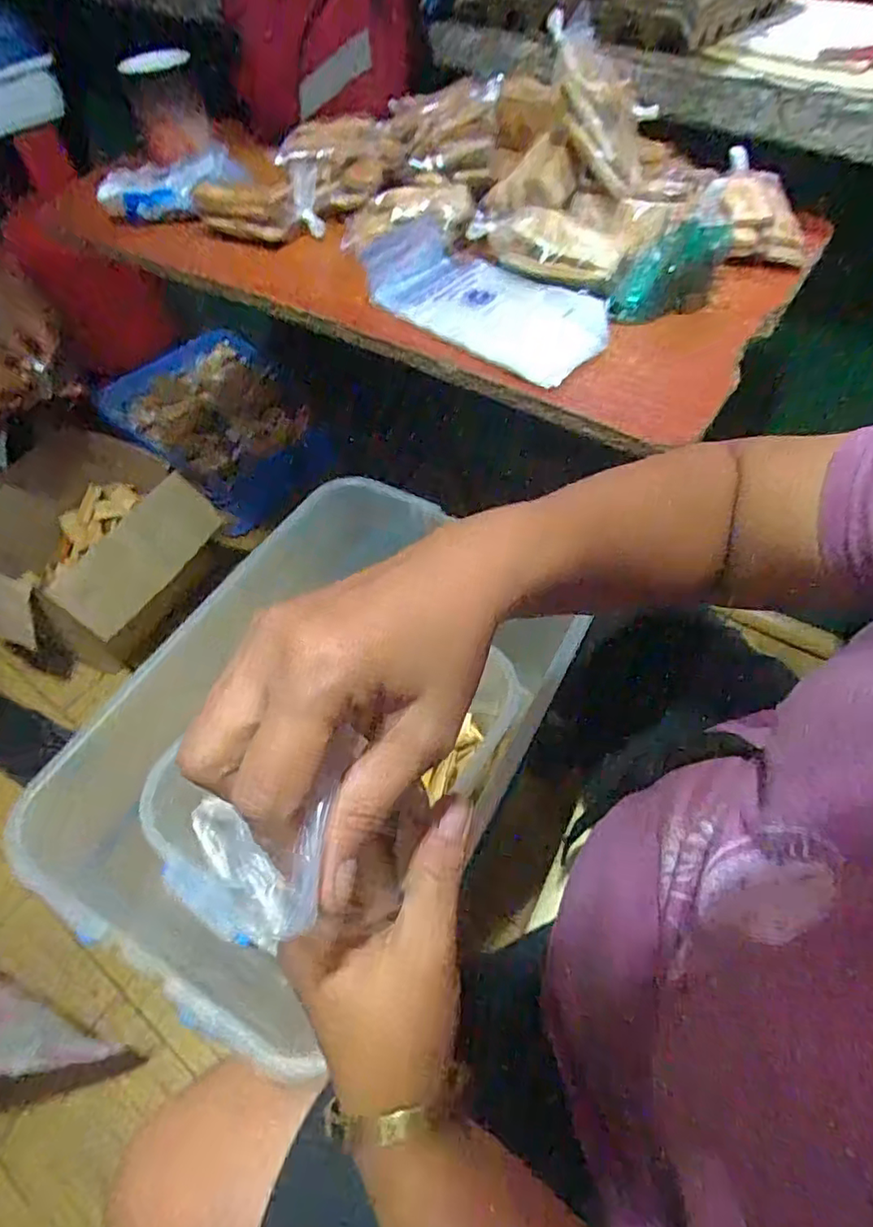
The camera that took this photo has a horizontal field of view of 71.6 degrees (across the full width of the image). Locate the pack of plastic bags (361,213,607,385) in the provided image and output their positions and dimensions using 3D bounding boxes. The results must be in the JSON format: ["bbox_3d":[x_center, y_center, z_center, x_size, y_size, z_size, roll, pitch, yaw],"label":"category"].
[{"bbox_3d":[0.034,-0.273,0.522,0.241,0.033,0.101,39,64,24],"label":"pack of plastic bags"}]

